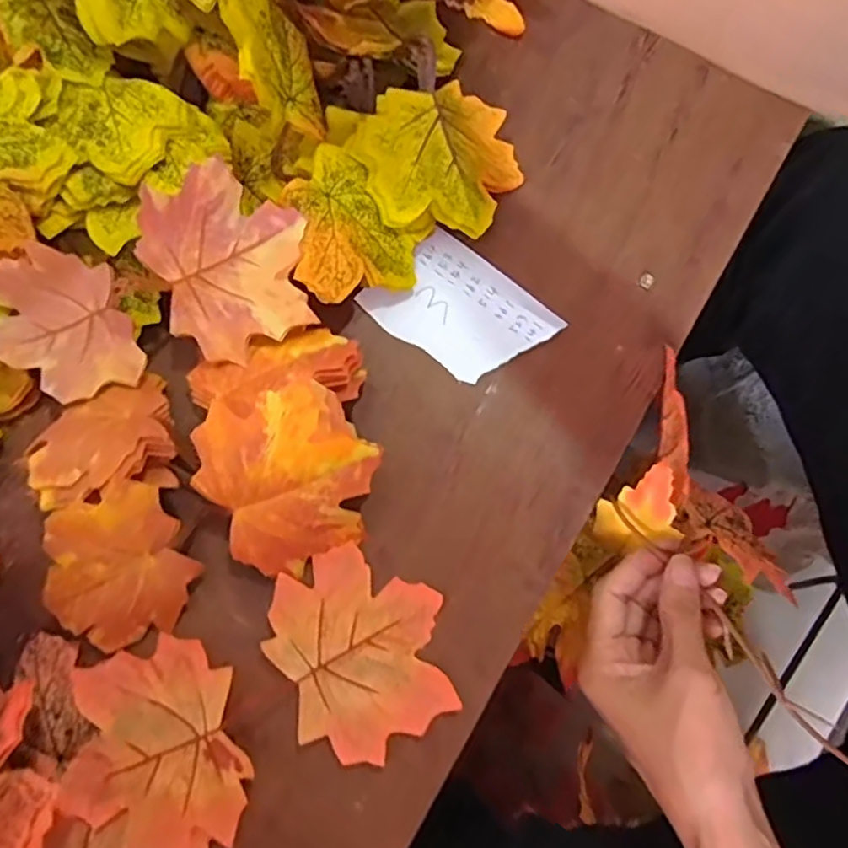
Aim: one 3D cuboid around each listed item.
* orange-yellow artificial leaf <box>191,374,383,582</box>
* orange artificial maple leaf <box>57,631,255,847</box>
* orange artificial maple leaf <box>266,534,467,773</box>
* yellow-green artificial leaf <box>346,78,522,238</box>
[{"bbox_3d":[-0.063,0.023,0.310,0.075,0.035,0.076,-20,77,-7],"label":"orange-yellow artificial leaf"},{"bbox_3d":[-0.120,0.148,0.294,0.076,0.017,0.092,-16,76,-6],"label":"orange artificial maple leaf"},{"bbox_3d":[-0.029,0.104,0.310,0.077,0.010,0.091,-25,78,-8],"label":"orange artificial maple leaf"},{"bbox_3d":[0.010,-0.144,0.363,0.091,0.034,0.080,-16,76,-6],"label":"yellow-green artificial leaf"}]

